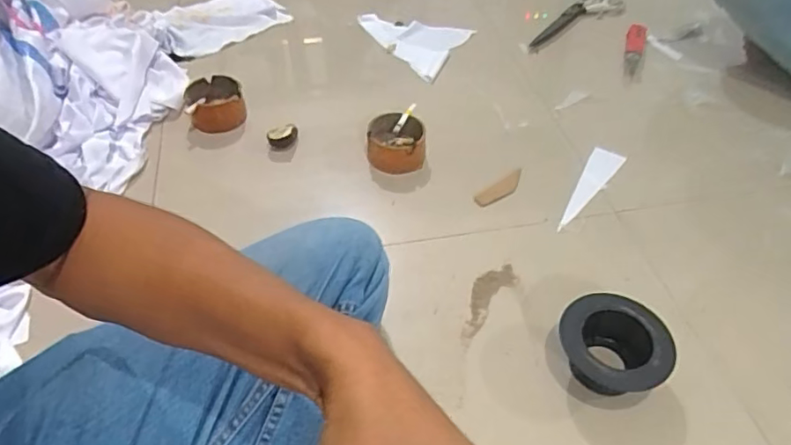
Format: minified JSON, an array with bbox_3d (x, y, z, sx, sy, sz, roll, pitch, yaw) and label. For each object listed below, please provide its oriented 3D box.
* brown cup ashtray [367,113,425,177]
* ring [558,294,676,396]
[{"bbox_3d":[0.001,-0.115,0.810,0.081,0.046,0.081,2,45,0],"label":"brown cup ashtray"},{"bbox_3d":[0.221,0.128,0.571,0.099,0.054,0.101,1,45,-1],"label":"ring"}]

